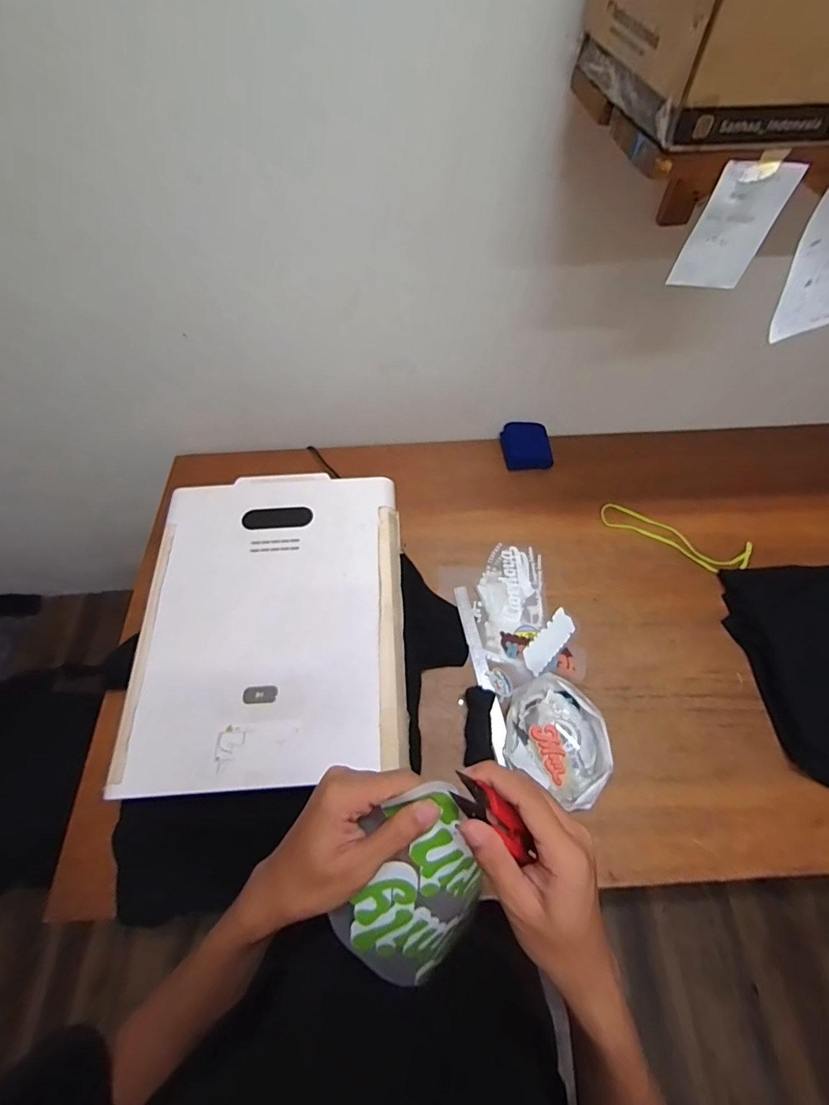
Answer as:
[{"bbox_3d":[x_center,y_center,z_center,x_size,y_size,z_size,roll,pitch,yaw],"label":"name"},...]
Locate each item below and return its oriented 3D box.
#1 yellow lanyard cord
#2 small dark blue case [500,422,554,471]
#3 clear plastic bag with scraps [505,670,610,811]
[{"bbox_3d":[0.553,-0.031,0.965,0.302,0.015,0.095,22,60,11],"label":"yellow lanyard cord"},{"bbox_3d":[0.269,-0.255,1.062,0.115,0.072,0.099,-1,59,-2],"label":"small dark blue case"},{"bbox_3d":[0.240,0.308,0.752,0.178,0.045,0.163,32,63,16],"label":"clear plastic bag with scraps"}]

